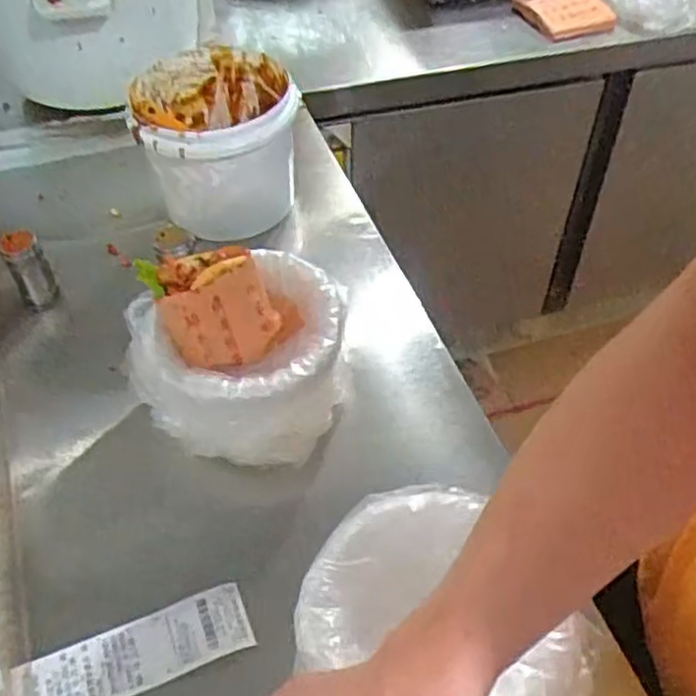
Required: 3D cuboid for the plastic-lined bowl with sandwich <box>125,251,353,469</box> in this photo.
[{"bbox_3d":[-0.097,0.006,0.676,0.184,0.155,0.172,0,49,0],"label":"plastic-lined bowl with sandwich"}]

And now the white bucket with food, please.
[{"bbox_3d":[-0.152,-0.233,0.862,0.170,0.164,0.184,0,49,0],"label":"white bucket with food"}]

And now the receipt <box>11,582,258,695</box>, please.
[{"bbox_3d":[-0.166,0.240,0.572,0.178,0.014,0.051,-17,51,-14],"label":"receipt"}]

